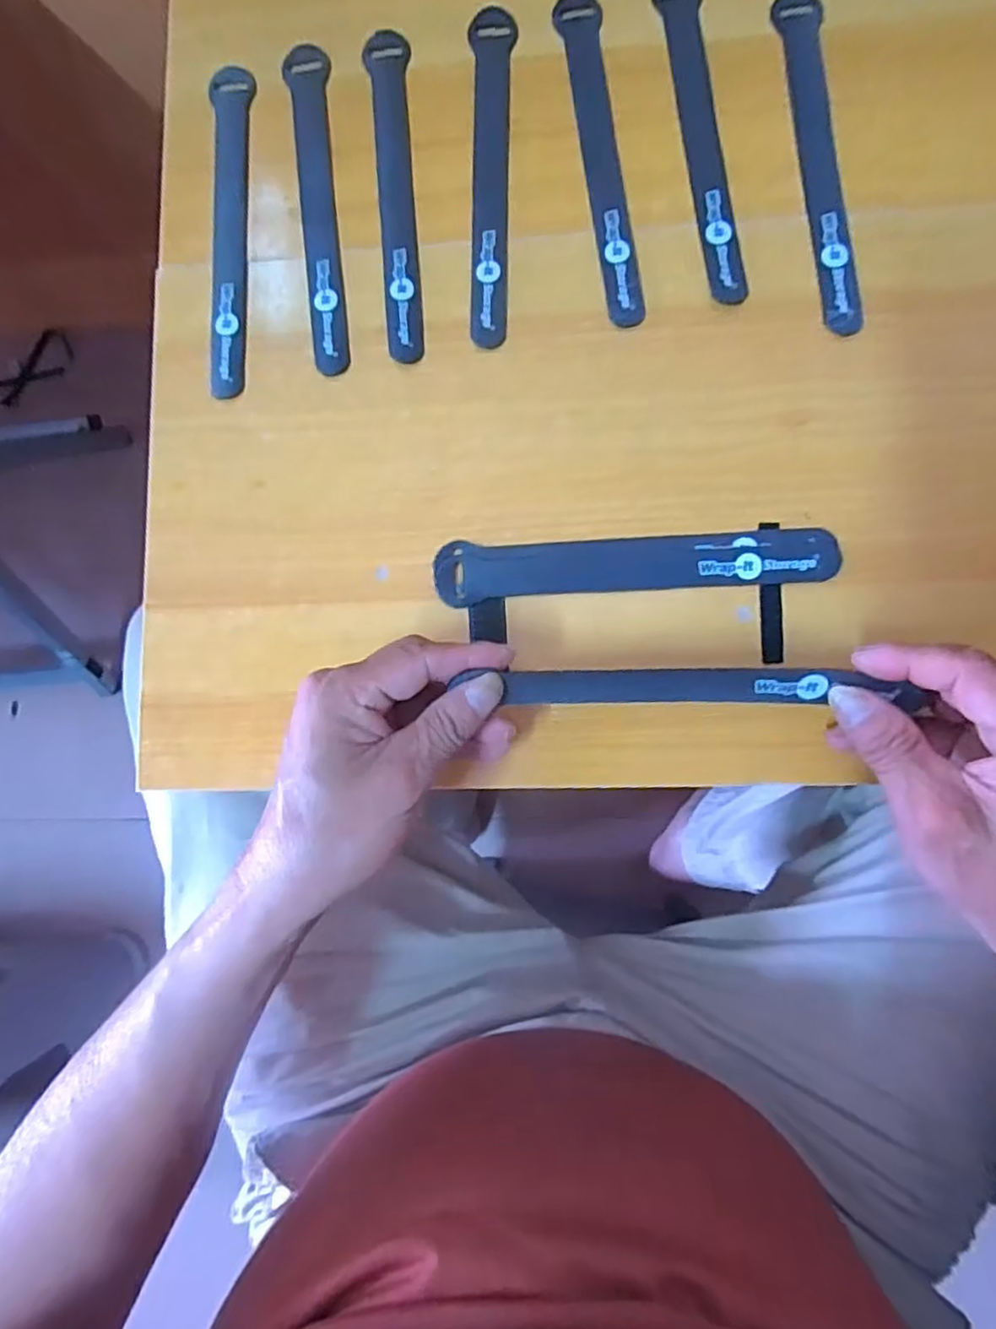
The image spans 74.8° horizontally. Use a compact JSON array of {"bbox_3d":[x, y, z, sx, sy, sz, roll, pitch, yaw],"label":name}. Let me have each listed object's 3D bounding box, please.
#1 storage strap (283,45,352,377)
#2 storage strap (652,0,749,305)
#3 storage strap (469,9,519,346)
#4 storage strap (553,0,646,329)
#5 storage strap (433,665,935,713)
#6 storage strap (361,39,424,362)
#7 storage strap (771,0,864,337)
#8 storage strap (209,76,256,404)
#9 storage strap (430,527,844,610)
[{"bbox_3d":[-0.101,-0.260,0.367,0.024,0.004,0.197,-8,85,4],"label":"storage strap"},{"bbox_3d":[0.110,-0.288,0.354,0.024,0.004,0.195,-7,84,4],"label":"storage strap"},{"bbox_3d":[-0.003,-0.271,0.362,0.025,0.004,0.196,-1,85,1],"label":"storage strap"},{"bbox_3d":[0.056,-0.279,0.358,0.023,0.004,0.197,-7,84,5],"label":"storage strap"},{"bbox_3d":[0.081,0.010,0.291,0.196,0.016,0.017,0,87,7],"label":"storage strap"},{"bbox_3d":[-0.056,-0.262,0.364,0.024,0.004,0.192,-6,85,2],"label":"storage strap"},{"bbox_3d":[0.171,-0.269,0.347,0.022,0.004,0.193,-6,84,7],"label":"storage strap"},{"bbox_3d":[-0.153,-0.249,0.371,0.023,0.005,0.196,-3,85,4],"label":"storage strap"},{"bbox_3d":[0.069,-0.051,0.335,0.197,0.011,0.031,-1,85,5],"label":"storage strap"}]

